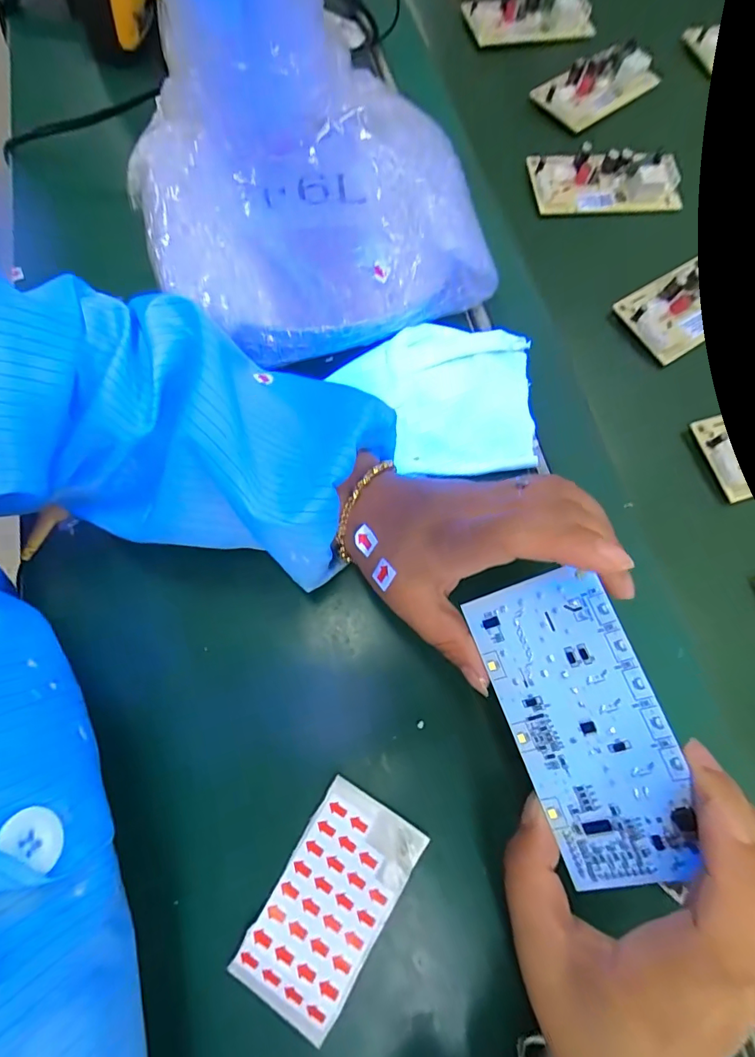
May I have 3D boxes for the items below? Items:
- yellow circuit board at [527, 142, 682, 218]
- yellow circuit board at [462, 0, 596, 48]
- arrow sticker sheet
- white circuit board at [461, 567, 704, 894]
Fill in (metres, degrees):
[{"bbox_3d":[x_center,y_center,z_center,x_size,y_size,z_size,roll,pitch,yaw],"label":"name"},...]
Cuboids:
[{"bbox_3d":[0.180,-0.275,0.362,0.116,0.015,0.051,-8,72,-5],"label":"yellow circuit board"},{"bbox_3d":[0.144,-0.488,0.433,0.112,0.013,0.061,-16,73,-7],"label":"yellow circuit board"},{"bbox_3d":[-0.022,0.174,0.215,0.051,0.004,0.090,33,73,5],"label":"arrow sticker sheet"},{"bbox_3d":[0.080,0.075,0.180,0.055,0.004,0.113,-25,77,22],"label":"white circuit board"}]

